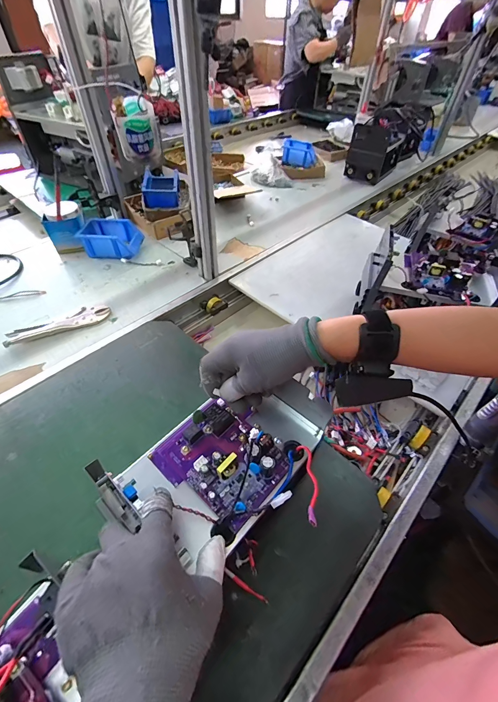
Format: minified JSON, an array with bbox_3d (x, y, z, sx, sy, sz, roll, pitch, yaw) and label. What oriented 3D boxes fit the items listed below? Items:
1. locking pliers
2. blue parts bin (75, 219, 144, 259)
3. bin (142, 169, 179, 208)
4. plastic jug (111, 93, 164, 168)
[{"bbox_3d":[-0.425,-0.059,0.699,0.212,0.015,0.056,-22,54,-20],"label":"locking pliers"},{"bbox_3d":[-0.399,-0.327,0.903,0.157,0.065,0.116,0,50,-3],"label":"blue parts bin"},{"bbox_3d":[-0.273,-0.517,0.981,0.110,0.065,0.135,-3,49,-5],"label":"bin"},{"bbox_3d":[-0.179,-0.355,0.502,0.064,0.079,0.057,-12,50,-12],"label":"plastic jug"}]

